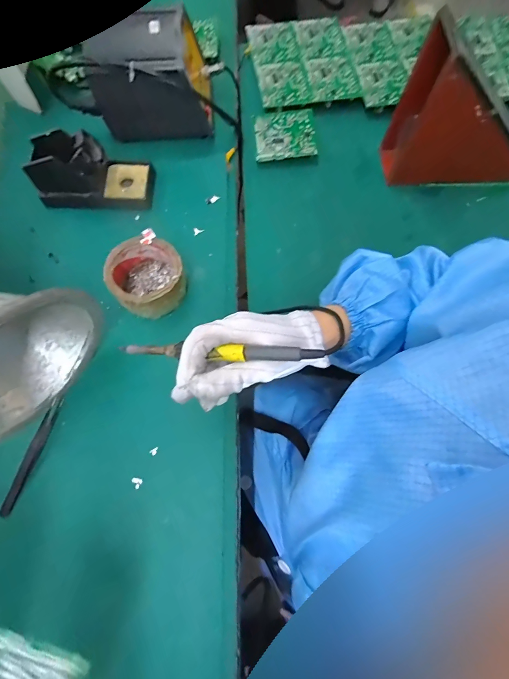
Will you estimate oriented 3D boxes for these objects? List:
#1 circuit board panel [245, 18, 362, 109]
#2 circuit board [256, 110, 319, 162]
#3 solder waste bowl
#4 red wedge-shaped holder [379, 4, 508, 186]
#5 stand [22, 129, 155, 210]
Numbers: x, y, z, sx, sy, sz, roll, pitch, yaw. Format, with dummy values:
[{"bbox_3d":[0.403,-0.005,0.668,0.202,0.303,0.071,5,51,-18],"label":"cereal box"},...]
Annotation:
[{"bbox_3d":[0.083,-0.487,0.537,0.166,0.008,0.191,-9,73,-3],"label":"circuit board panel"},{"bbox_3d":[0.049,-0.328,0.495,0.093,0.008,0.089,-5,76,2],"label":"circuit board"},{"bbox_3d":[-0.131,-0.076,0.387,0.085,0.055,0.090,0,73,0],"label":"solder waste bowl"},{"bbox_3d":[0.312,-0.296,0.397,0.221,0.159,0.072,1,73,0],"label":"red wedge-shaped holder"},{"bbox_3d":[-0.223,-0.231,0.422,0.146,0.073,0.068,0,73,0],"label":"stand"}]

